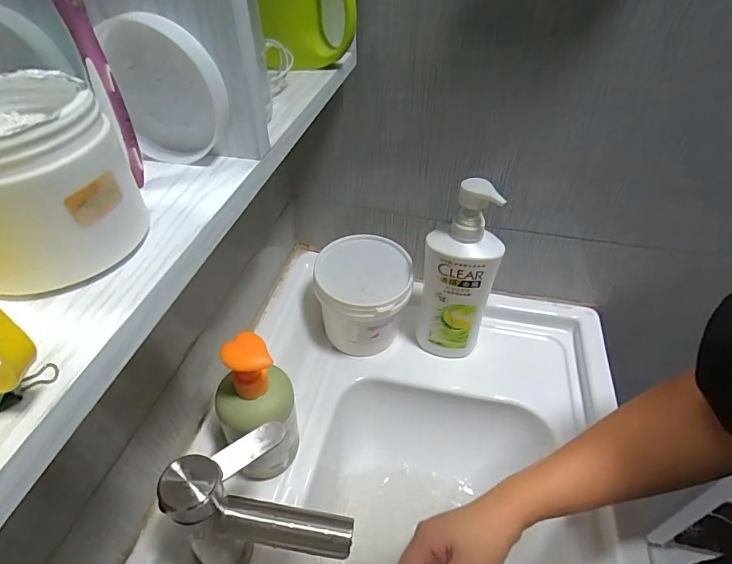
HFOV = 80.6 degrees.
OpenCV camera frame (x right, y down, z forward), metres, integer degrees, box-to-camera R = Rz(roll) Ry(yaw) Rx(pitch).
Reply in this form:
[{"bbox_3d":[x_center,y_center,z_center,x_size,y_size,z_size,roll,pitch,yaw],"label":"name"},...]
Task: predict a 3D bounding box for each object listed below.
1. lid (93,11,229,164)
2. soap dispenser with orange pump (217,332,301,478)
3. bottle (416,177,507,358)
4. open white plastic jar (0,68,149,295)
[{"bbox_3d":[-0.116,-0.109,0.251,0.068,0.077,0.011,7,43,10],"label":"lid"},{"bbox_3d":[-0.104,0.110,0.409,0.073,0.151,0.058,-23,47,-23],"label":"soap dispenser with orange pump"},{"bbox_3d":[0.111,-0.005,0.524,0.084,0.243,0.048,2,43,3],"label":"bottle"},{"bbox_3d":[-0.146,-0.044,0.188,0.086,0.065,0.076,32,51,30],"label":"open white plastic jar"}]

